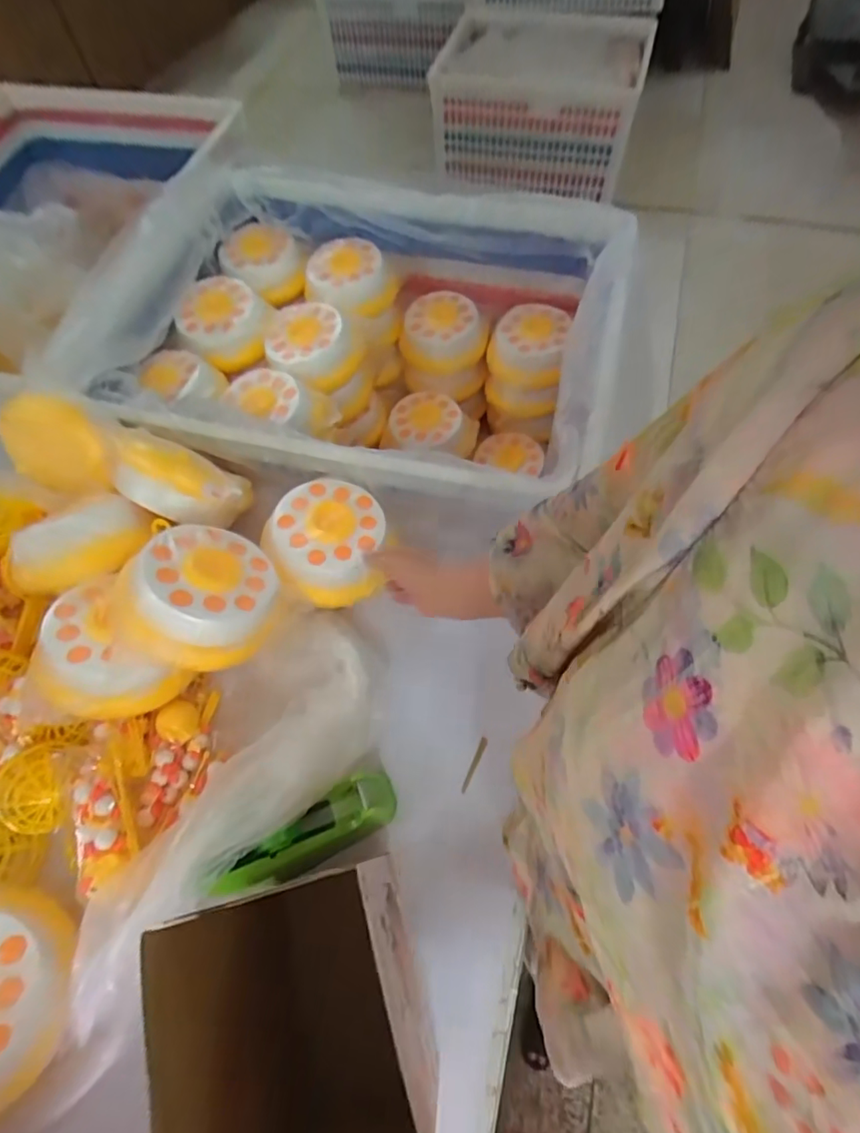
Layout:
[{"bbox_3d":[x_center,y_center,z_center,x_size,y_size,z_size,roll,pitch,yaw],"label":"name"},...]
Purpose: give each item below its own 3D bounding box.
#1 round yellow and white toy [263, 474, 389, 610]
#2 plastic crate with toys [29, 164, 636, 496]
[{"bbox_3d":[-0.139,-0.039,0.692,0.148,0.068,0.160,0,64,-1],"label":"round yellow and white toy"},{"bbox_3d":[-0.137,-0.362,0.965,0.835,0.353,0.668,14,65,6],"label":"plastic crate with toys"}]

